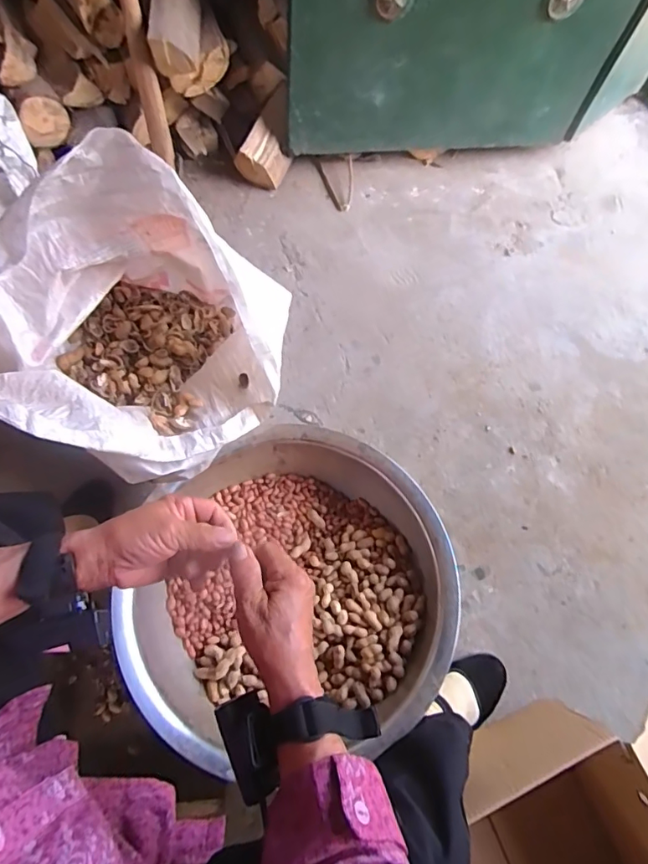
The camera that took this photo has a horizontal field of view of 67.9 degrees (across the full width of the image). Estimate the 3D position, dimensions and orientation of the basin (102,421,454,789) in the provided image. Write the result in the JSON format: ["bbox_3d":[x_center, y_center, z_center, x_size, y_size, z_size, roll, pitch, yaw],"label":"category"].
[{"bbox_3d":[-0.042,0.203,0.673,0.410,0.145,0.389,2,64,-4],"label":"basin"}]

